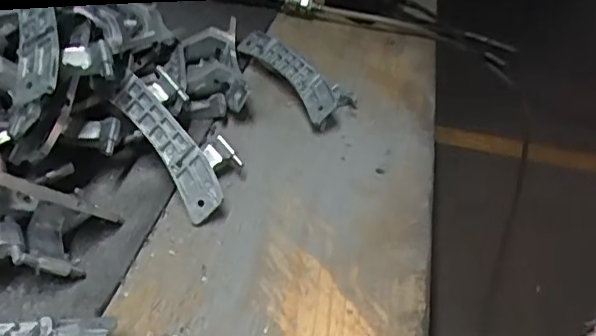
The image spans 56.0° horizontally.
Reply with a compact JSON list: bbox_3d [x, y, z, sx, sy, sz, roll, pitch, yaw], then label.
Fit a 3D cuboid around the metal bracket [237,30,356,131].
[{"bbox_3d":[0.005,-0.097,0.567,0.060,0.033,0.159,-16,44,-27],"label":"metal bracket"}]

